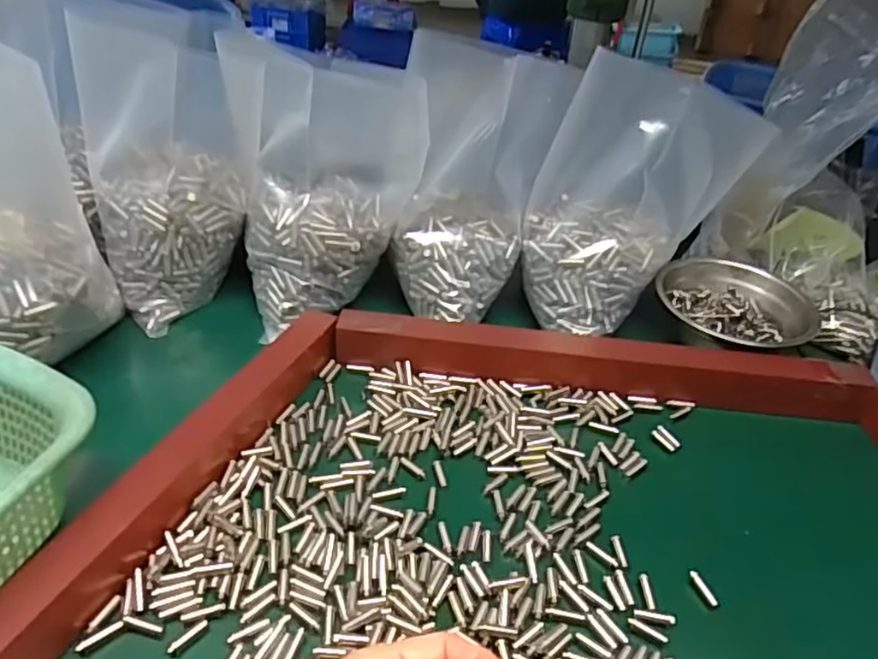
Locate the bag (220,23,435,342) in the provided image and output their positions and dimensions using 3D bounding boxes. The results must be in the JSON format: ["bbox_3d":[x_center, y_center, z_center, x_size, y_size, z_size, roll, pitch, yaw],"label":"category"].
[{"bbox_3d":[-0.091,-0.120,0.520,0.133,0.194,0.097,-12,41,-23],"label":"bag"}]

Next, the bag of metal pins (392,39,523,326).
[{"bbox_3d":[0.018,-0.111,0.514,0.097,0.207,0.105,5,38,-2],"label":"bag of metal pins"}]

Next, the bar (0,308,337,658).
[{"bbox_3d":[-0.166,0.101,0.340,0.031,0.039,0.387,18,39,15],"label":"bar"}]

